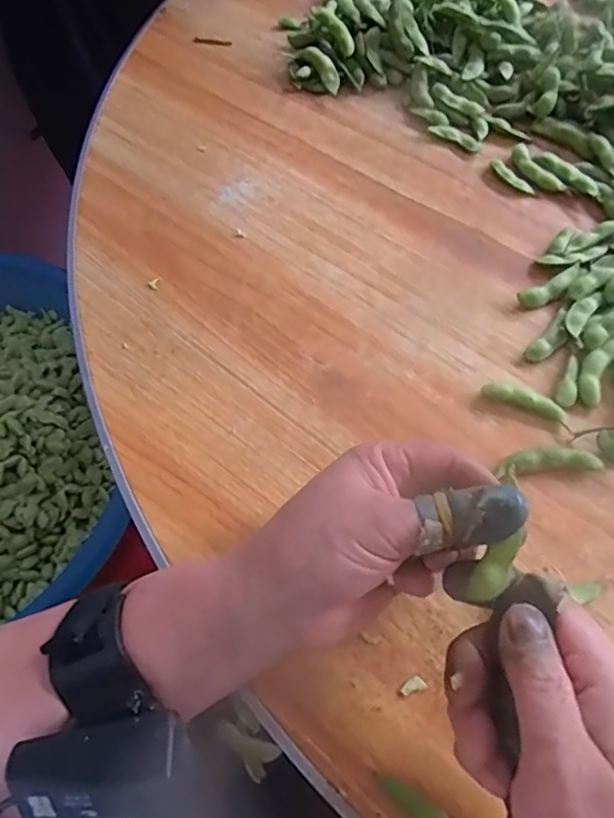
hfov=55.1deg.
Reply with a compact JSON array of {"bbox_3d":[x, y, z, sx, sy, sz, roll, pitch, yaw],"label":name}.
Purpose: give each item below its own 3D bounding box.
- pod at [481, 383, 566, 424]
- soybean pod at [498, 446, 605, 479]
[{"bbox_3d":[0.129,-0.005,0.350,0.049,0.008,0.011,20,65,13],"label":"pod"},{"bbox_3d":[0.136,0.029,0.331,0.056,0.007,0.015,-5,62,1],"label":"soybean pod"}]

